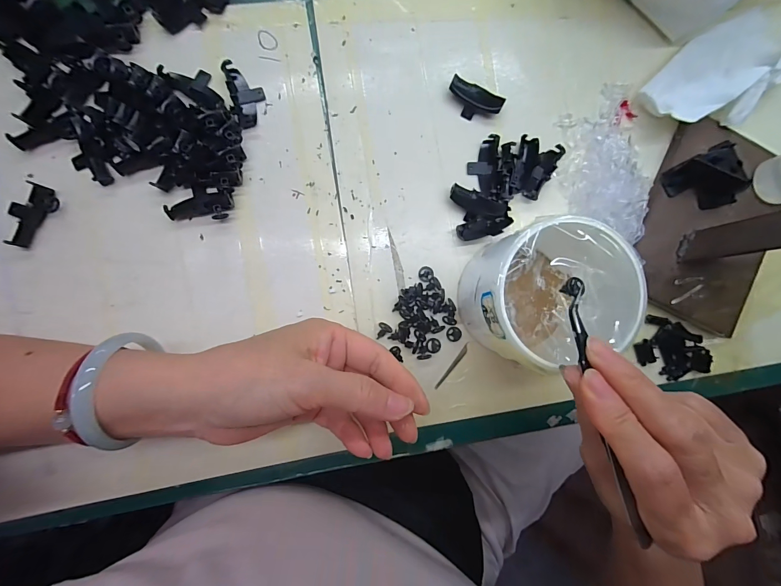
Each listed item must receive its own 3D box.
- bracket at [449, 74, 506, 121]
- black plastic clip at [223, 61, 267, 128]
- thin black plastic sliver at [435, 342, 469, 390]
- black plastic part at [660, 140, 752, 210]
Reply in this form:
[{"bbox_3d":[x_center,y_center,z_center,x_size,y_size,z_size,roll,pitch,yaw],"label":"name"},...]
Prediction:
[{"bbox_3d":[0.061,-0.139,0.253,0.040,0.011,0.019,20,87,-5],"label":"bracket"},{"bbox_3d":[-0.099,-0.136,0.238,0.022,0.010,0.043,-11,90,-6],"label":"black plastic clip"},{"bbox_3d":[0.045,0.054,0.251,0.004,0.004,0.040,38,87,-5],"label":"thin black plastic sliver"},{"bbox_3d":[0.242,-0.085,0.257,0.063,0.021,0.043,-26,91,-6],"label":"black plastic part"}]

